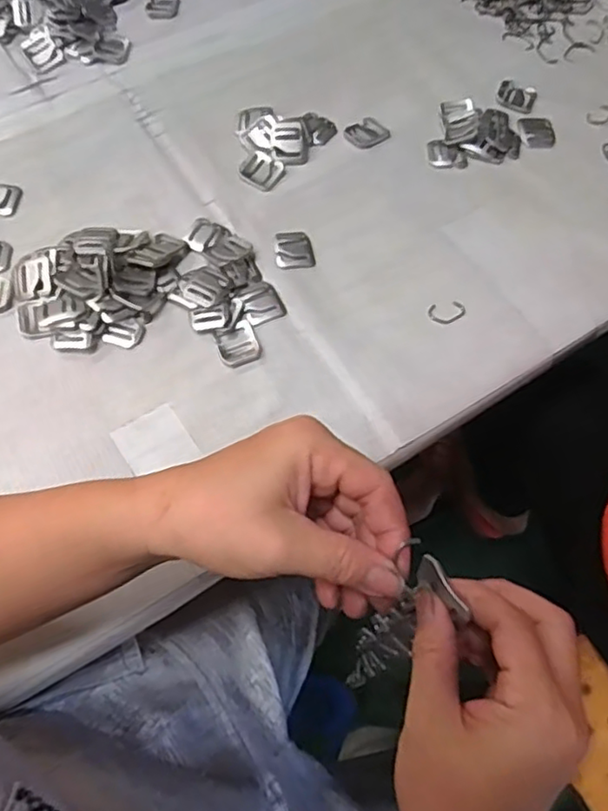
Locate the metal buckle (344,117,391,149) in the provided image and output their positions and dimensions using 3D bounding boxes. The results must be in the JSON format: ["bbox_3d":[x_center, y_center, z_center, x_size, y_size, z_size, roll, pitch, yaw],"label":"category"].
[{"bbox_3d":[0.056,-0.243,0.563,0.035,0.004,0.029,-31,70,-15],"label":"metal buckle"}]

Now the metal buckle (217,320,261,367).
[{"bbox_3d":[-0.050,-0.046,0.470,0.030,0.004,0.033,-21,67,-11],"label":"metal buckle"}]

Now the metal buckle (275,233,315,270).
[{"bbox_3d":[-0.008,-0.126,0.507,0.030,0.004,0.035,-9,66,-6],"label":"metal buckle"}]

